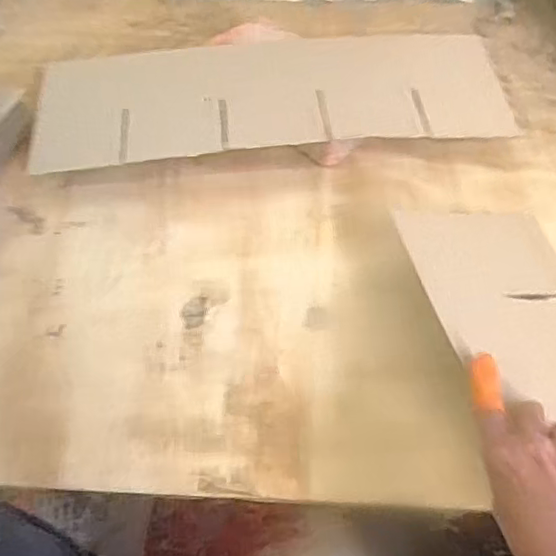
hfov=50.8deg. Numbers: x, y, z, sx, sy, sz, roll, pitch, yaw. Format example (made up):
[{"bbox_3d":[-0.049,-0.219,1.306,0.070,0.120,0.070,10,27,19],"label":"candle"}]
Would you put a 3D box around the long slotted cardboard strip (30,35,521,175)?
[{"bbox_3d":[-0.009,-0.228,0.726,0.562,0.015,0.187,-5,60,-2],"label":"long slotted cardboard strip"}]

